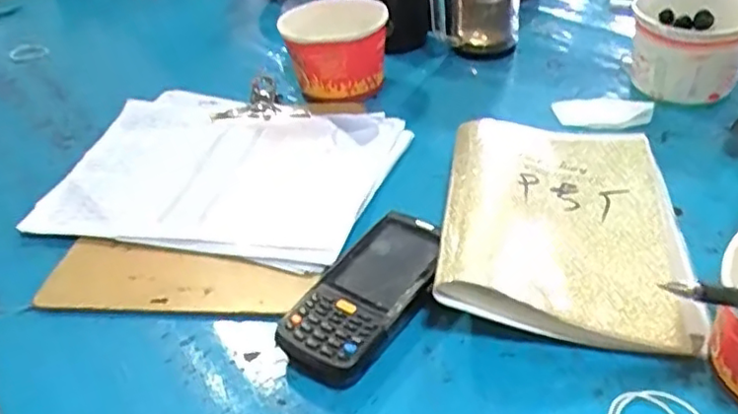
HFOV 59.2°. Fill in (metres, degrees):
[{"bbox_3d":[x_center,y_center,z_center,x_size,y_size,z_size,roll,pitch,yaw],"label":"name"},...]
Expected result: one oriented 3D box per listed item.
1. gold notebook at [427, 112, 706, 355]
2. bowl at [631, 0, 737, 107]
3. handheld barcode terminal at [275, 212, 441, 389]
[{"bbox_3d":[0.150,0.001,0.506,0.173,0.048,0.248,1,39,11],"label":"gold notebook"},{"bbox_3d":[0.316,-0.165,0.640,0.110,0.107,0.099,10,41,22],"label":"bowl"},{"bbox_3d":[0.004,0.063,0.465,0.068,0.034,0.142,22,47,33],"label":"handheld barcode terminal"}]

